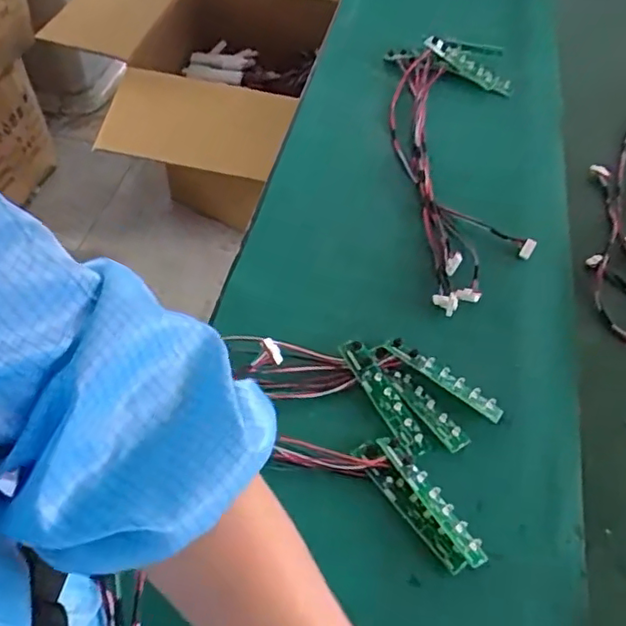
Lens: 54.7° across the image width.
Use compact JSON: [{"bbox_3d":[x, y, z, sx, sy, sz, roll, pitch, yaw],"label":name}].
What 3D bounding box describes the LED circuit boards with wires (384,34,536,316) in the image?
[{"bbox_3d":[0.179,-0.194,0.728,0.160,0.047,0.446,4,53,-2],"label":"LED circuit boards with wires"}]

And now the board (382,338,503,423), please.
[{"bbox_3d":[0.118,0.059,0.550,0.117,0.007,0.020,33,57,18],"label":"board"}]

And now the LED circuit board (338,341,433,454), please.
[{"bbox_3d":[0.062,0.071,0.533,0.022,0.012,0.114,-23,59,-21],"label":"LED circuit board"}]

